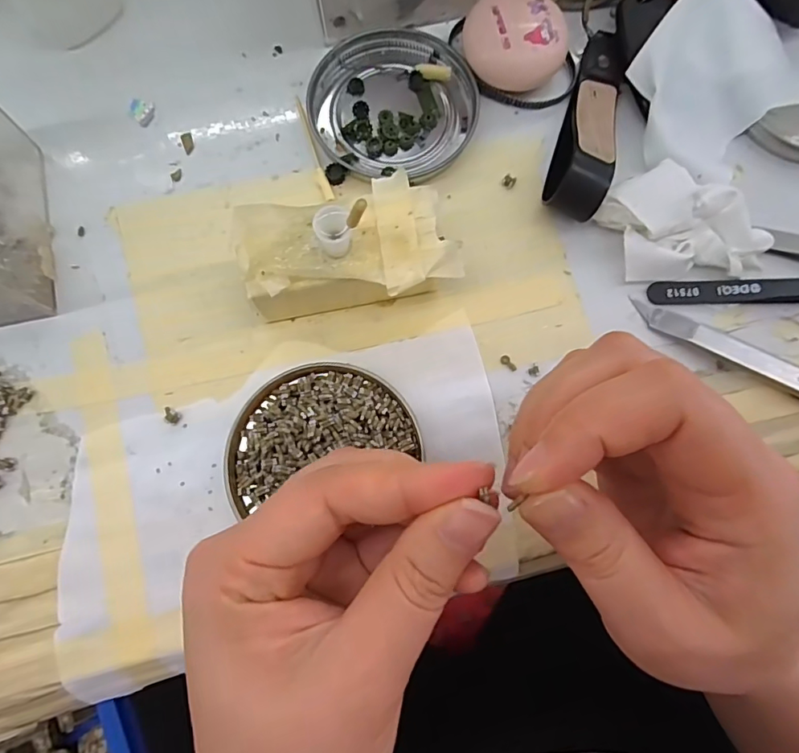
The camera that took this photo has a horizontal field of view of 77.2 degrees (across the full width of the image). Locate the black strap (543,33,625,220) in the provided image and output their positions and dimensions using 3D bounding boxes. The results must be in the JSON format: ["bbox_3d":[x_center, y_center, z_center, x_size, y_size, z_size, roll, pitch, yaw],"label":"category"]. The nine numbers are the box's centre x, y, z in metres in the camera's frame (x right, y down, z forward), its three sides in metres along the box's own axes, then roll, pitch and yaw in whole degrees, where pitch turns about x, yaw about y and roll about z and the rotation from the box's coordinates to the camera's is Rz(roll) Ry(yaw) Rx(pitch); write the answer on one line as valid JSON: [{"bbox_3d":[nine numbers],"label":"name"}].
[{"bbox_3d":[0.089,-0.119,0.230,0.024,0.027,0.101,17,79,3],"label":"black strap"}]

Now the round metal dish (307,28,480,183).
[{"bbox_3d":[-0.003,-0.131,0.241,0.076,0.008,0.072,0,79,0],"label":"round metal dish"}]

